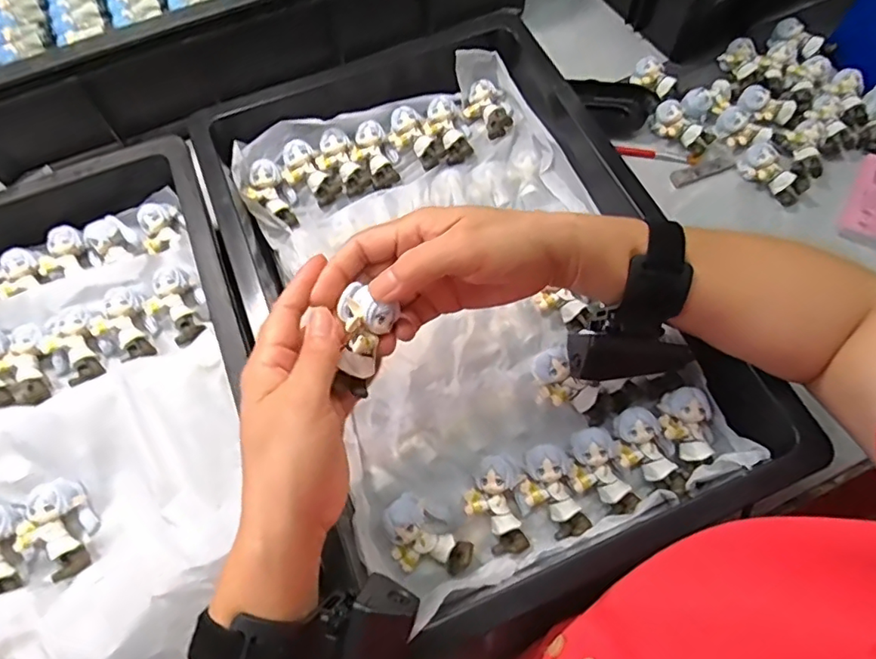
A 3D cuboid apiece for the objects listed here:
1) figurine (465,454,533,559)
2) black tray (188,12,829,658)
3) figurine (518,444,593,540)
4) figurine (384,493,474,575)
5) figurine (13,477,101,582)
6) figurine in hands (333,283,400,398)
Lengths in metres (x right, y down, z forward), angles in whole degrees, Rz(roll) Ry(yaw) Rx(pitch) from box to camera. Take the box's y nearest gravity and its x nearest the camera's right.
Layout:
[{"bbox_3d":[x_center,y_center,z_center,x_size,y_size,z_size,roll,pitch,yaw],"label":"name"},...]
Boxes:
[{"bbox_3d":[0.041,0.121,0.375,0.042,0.029,0.062,-7,66,-2],"label":"figurine"},{"bbox_3d":[0.015,-0.050,0.436,0.310,0.087,0.488,-22,68,-8],"label":"black tray"},{"bbox_3d":[0.080,0.116,0.386,0.039,0.032,0.061,-10,67,-3],"label":"figurine"},{"bbox_3d":[-0.008,0.141,0.366,0.044,0.029,0.062,-41,72,-15],"label":"figurine"},{"bbox_3d":[-0.265,0.137,0.375,0.046,0.028,0.065,-25,68,-10],"label":"figurine"},{"bbox_3d":[-0.041,0.008,0.299,0.030,0.022,0.061,6,101,-1],"label":"figurine in hands"}]

